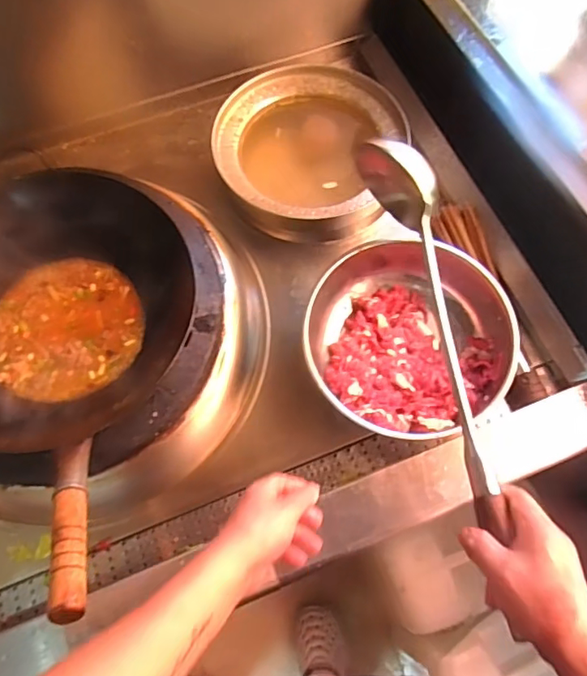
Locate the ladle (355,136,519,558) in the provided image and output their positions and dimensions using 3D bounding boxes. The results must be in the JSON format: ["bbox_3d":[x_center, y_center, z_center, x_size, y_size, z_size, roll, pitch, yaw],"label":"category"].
[{"bbox_3d":[0.140,-0.027,0.589,0.077,0.099,0.469,-4,64,-3],"label":"ladle"}]

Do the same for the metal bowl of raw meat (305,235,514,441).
[{"bbox_3d":[0.147,-0.006,0.766,0.272,0.103,0.300,-21,70,-9],"label":"metal bowl of raw meat"}]

